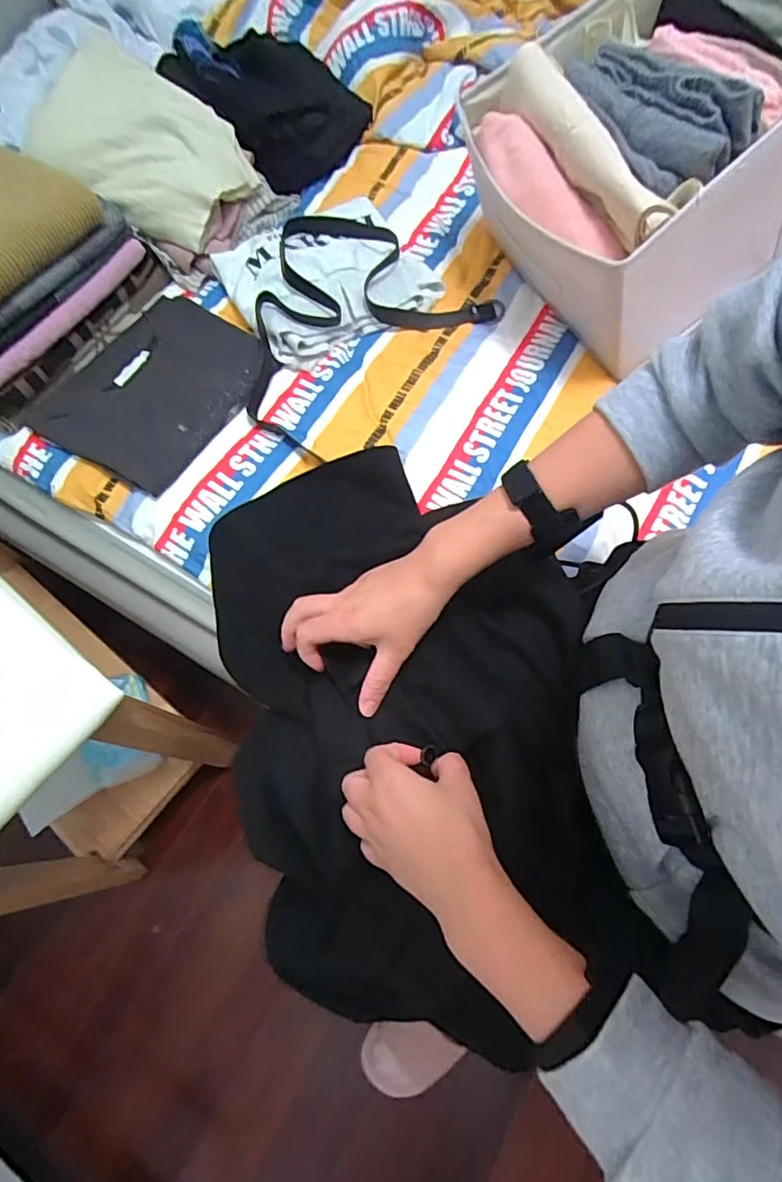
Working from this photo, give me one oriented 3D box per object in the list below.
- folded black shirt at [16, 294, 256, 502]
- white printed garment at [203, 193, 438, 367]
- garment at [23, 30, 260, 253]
[{"bbox_3d":[-0.316,-0.282,0.725,0.234,0.027,0.275,27,72,12],"label":"folded black shirt"},{"bbox_3d":[-0.086,-0.455,0.780,0.278,0.056,0.226,-26,70,-8],"label":"white printed garment"},{"bbox_3d":[-0.348,-0.631,0.768,0.245,0.120,0.226,35,74,15],"label":"garment"}]

